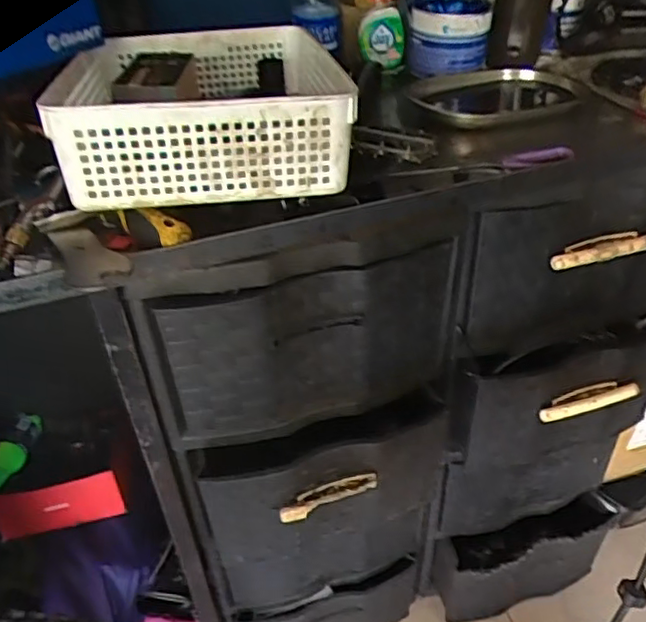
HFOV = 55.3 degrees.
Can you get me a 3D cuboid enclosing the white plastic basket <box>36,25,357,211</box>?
[{"bbox_3d":[-0.116,-0.216,0.615,0.231,0.085,0.332,-7,39,-6],"label":"white plastic basket"}]

